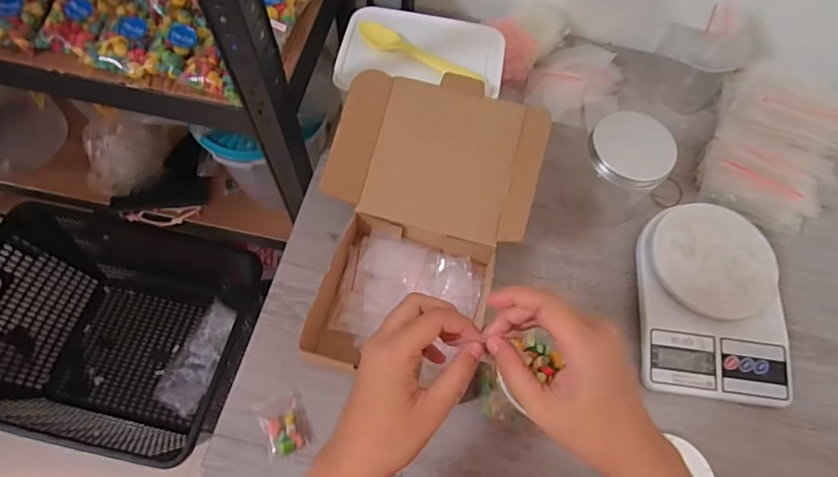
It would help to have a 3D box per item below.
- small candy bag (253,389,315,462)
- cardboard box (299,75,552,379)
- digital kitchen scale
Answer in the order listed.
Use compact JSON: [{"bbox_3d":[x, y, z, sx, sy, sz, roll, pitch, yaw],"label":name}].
[{"bbox_3d":[-0.131,0.181,0.485,0.043,0.014,0.055,-21,70,-11],"label":"small candy bag"},{"bbox_3d":[0.003,-0.017,0.525,0.209,0.093,0.297,13,68,3],"label":"cardboard box"},{"bbox_3d":[0.316,0.066,0.535,0.147,0.035,0.203,8,68,1],"label":"digital kitchen scale"}]

